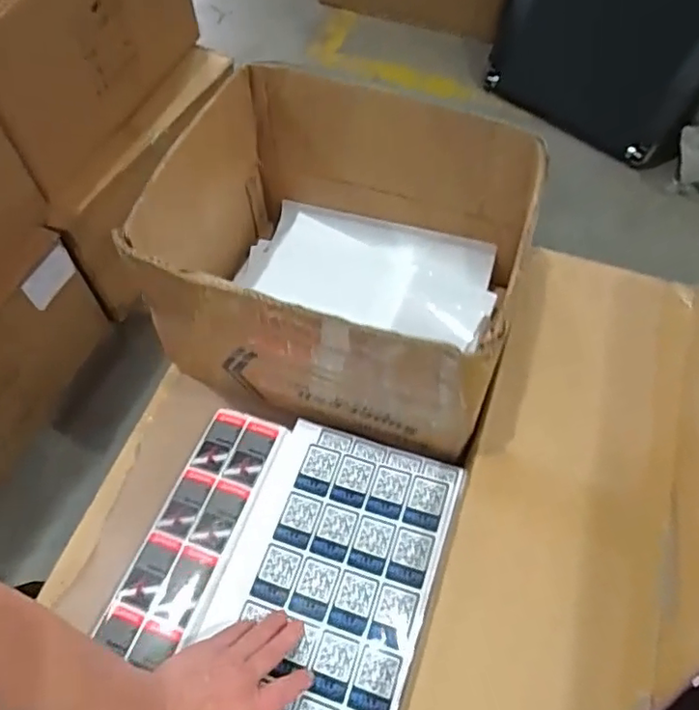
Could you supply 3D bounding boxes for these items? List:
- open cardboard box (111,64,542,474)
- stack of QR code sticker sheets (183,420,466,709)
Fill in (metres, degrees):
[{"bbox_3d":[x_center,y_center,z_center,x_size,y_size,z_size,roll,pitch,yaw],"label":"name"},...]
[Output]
[{"bbox_3d":[-0.024,-0.089,0.618,0.350,0.255,0.263,17,60,8],"label":"open cardboard box"},{"bbox_3d":[-0.022,0.205,0.543,0.187,0.023,0.286,18,62,9],"label":"stack of QR code sticker sheets"}]

